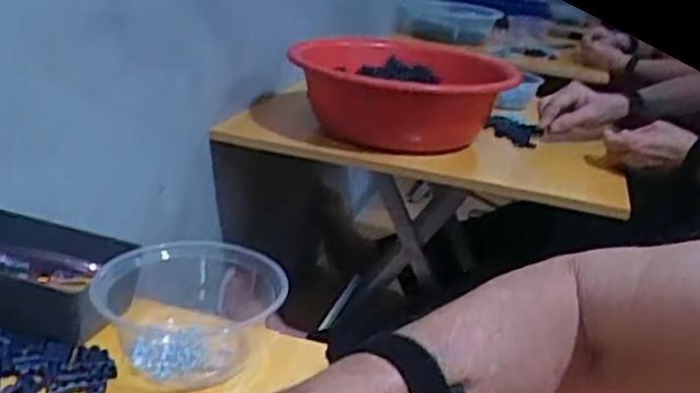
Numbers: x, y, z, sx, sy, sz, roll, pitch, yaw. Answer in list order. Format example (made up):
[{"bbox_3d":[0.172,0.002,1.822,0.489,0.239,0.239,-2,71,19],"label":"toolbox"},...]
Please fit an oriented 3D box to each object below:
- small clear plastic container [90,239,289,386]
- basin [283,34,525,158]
[{"bbox_3d":[-0.119,0.084,0.556,0.130,0.063,0.107,6,21,-3],"label":"small clear plastic container"},{"bbox_3d":[0.058,-0.144,1.139,0.271,0.169,0.324,-9,26,-36],"label":"basin"}]

